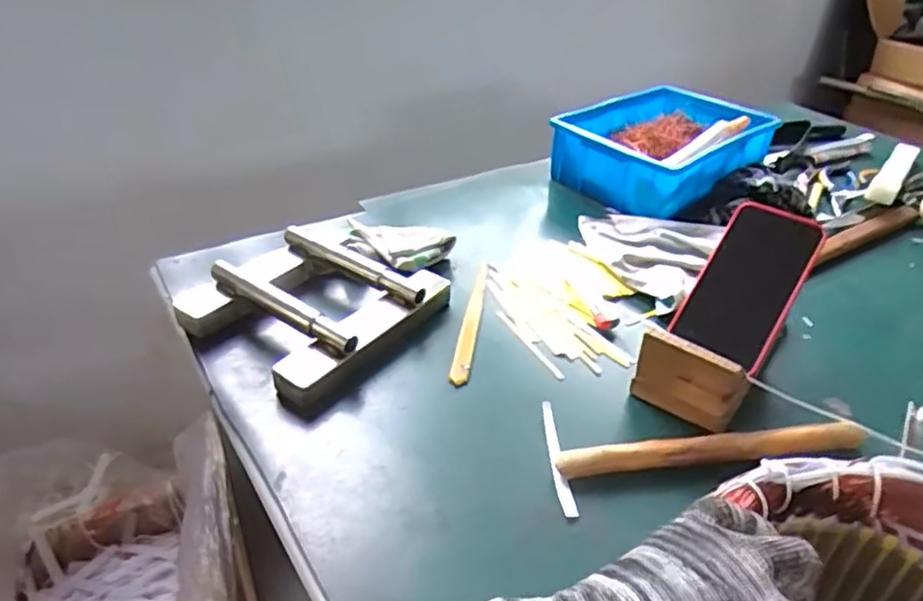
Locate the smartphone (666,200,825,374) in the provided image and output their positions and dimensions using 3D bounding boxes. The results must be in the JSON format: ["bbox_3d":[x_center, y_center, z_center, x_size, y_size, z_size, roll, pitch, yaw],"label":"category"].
[{"bbox_3d":[0.256,-0.017,0.593,0.083,0.014,0.152,26,82,33],"label":"smartphone"}]

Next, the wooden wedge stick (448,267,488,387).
[{"bbox_3d":[0.010,0.018,0.653,0.017,0.006,0.195,5,34,6],"label":"wooden wedge stick"}]

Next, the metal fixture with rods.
[{"bbox_3d":[-0.145,0.002,0.624,0.194,0.054,0.192,18,38,23],"label":"metal fixture with rods"}]

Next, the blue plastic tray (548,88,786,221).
[{"bbox_3d":[0.286,-0.219,0.937,0.293,0.082,0.193,-26,44,-35],"label":"blue plastic tray"}]

